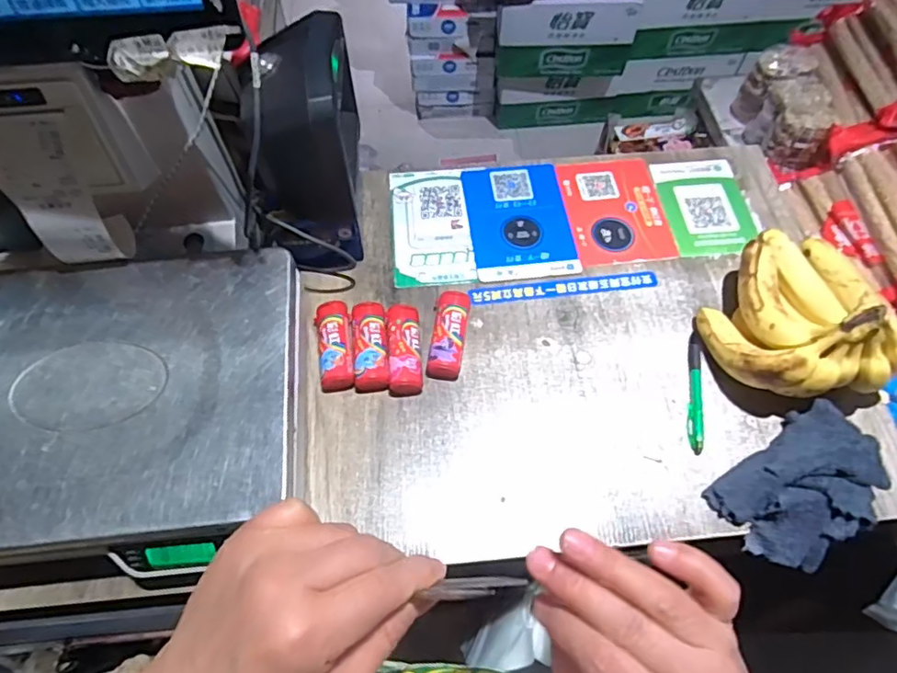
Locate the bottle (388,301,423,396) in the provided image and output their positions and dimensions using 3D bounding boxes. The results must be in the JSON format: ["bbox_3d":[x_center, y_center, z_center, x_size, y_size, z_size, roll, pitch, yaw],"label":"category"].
[{"bbox_3d":[-0.045,0.011,0.590,0.034,0.029,0.101,-2,62,-1],"label":"bottle"}]

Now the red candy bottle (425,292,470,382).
[{"bbox_3d":[0.001,-0.004,0.600,0.035,0.029,0.100,8,62,4],"label":"red candy bottle"}]

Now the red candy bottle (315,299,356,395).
[{"bbox_3d":[-0.118,0.009,0.592,0.036,0.028,0.096,-9,62,-5],"label":"red candy bottle"}]

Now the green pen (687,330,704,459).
[{"bbox_3d":[0.256,0.054,0.583,0.016,0.009,0.134,10,62,5],"label":"green pen"}]

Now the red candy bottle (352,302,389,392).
[{"bbox_3d":[-0.081,0.009,0.593,0.035,0.029,0.097,-3,62,-2],"label":"red candy bottle"}]

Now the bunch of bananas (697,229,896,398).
[{"bbox_3d":[0.344,-0.027,0.567,0.150,0.114,0.181,-3,62,-2],"label":"bunch of bananas"}]

